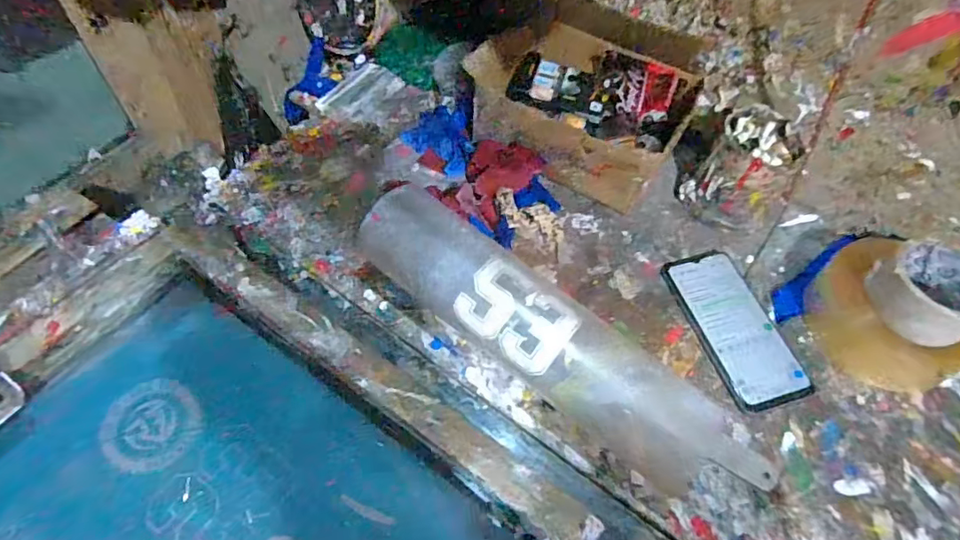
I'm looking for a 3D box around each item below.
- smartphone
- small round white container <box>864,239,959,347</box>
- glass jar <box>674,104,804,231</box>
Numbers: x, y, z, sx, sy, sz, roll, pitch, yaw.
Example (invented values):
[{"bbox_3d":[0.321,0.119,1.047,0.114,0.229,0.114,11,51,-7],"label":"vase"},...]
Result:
[{"bbox_3d":[0.243,0.051,0.531,0.080,0.008,0.157,-14,60,-12],"label":"smartphone"},{"bbox_3d":[0.382,0.020,0.479,0.078,0.052,0.083,2,58,-3],"label":"small round white container"},{"bbox_3d":[0.274,-0.103,0.585,0.091,0.091,0.089,2,58,-3],"label":"glass jar"}]

